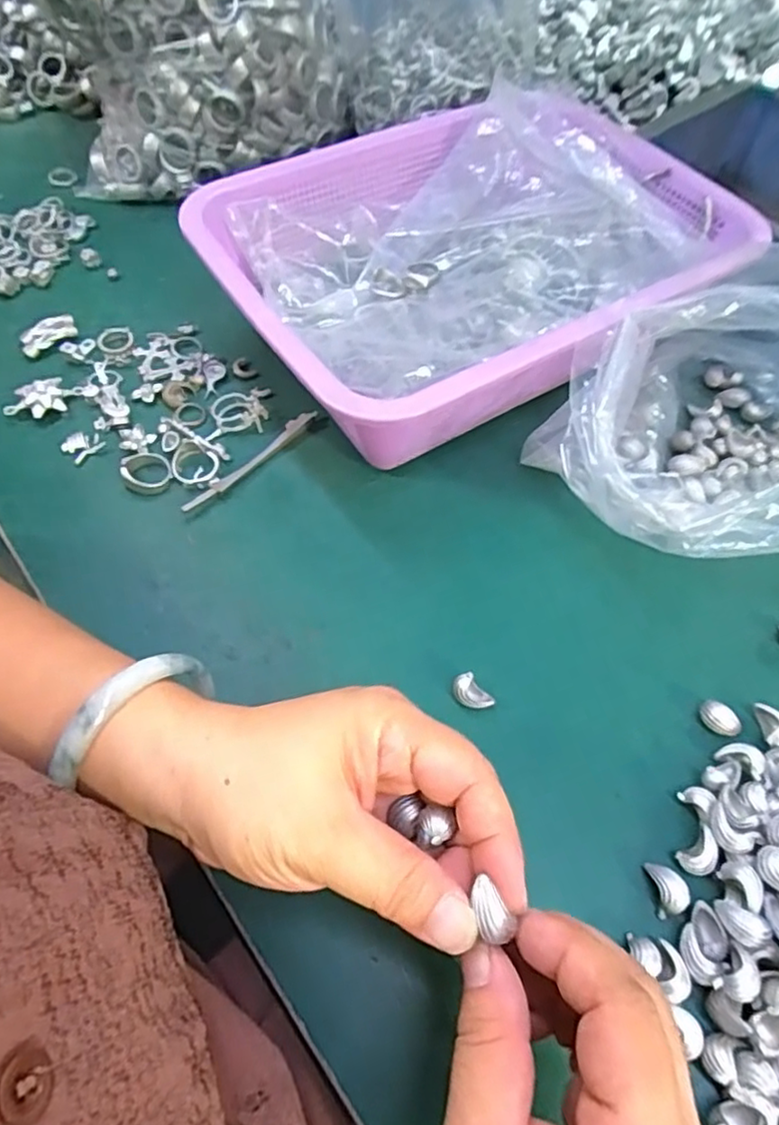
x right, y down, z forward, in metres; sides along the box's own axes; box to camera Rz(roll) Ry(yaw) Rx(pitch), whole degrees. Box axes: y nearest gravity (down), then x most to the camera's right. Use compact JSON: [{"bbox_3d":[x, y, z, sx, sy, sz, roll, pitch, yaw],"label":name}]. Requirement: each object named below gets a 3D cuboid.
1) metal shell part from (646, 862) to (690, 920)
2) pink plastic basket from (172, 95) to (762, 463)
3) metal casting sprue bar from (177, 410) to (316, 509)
[{"bbox_3d":[0.114,0.133,0.258,0.013,0.007,0.019,-4,59,-3],"label":"metal shell part"},{"bbox_3d":[0.050,-0.185,0.401,0.298,0.084,0.226,-28,63,-16],"label":"pink plastic basket"},{"bbox_3d":[-0.080,-0.060,0.372,0.008,0.007,0.099,38,65,20],"label":"metal casting sprue bar"}]

